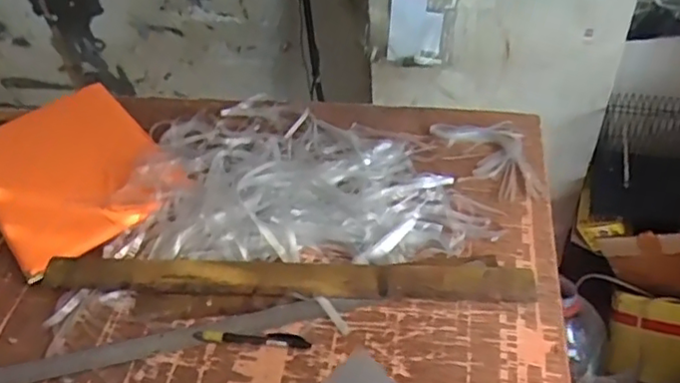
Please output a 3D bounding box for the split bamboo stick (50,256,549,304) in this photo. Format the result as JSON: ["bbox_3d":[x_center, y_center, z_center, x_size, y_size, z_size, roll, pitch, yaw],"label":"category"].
[{"bbox_3d":[-0.067,0.103,0.777,0.588,0.017,0.055,-1,46,6],"label":"split bamboo stick"}]

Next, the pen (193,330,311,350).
[{"bbox_3d":[-0.101,0.165,0.726,0.133,0.011,0.014,3,46,9],"label":"pen"}]

